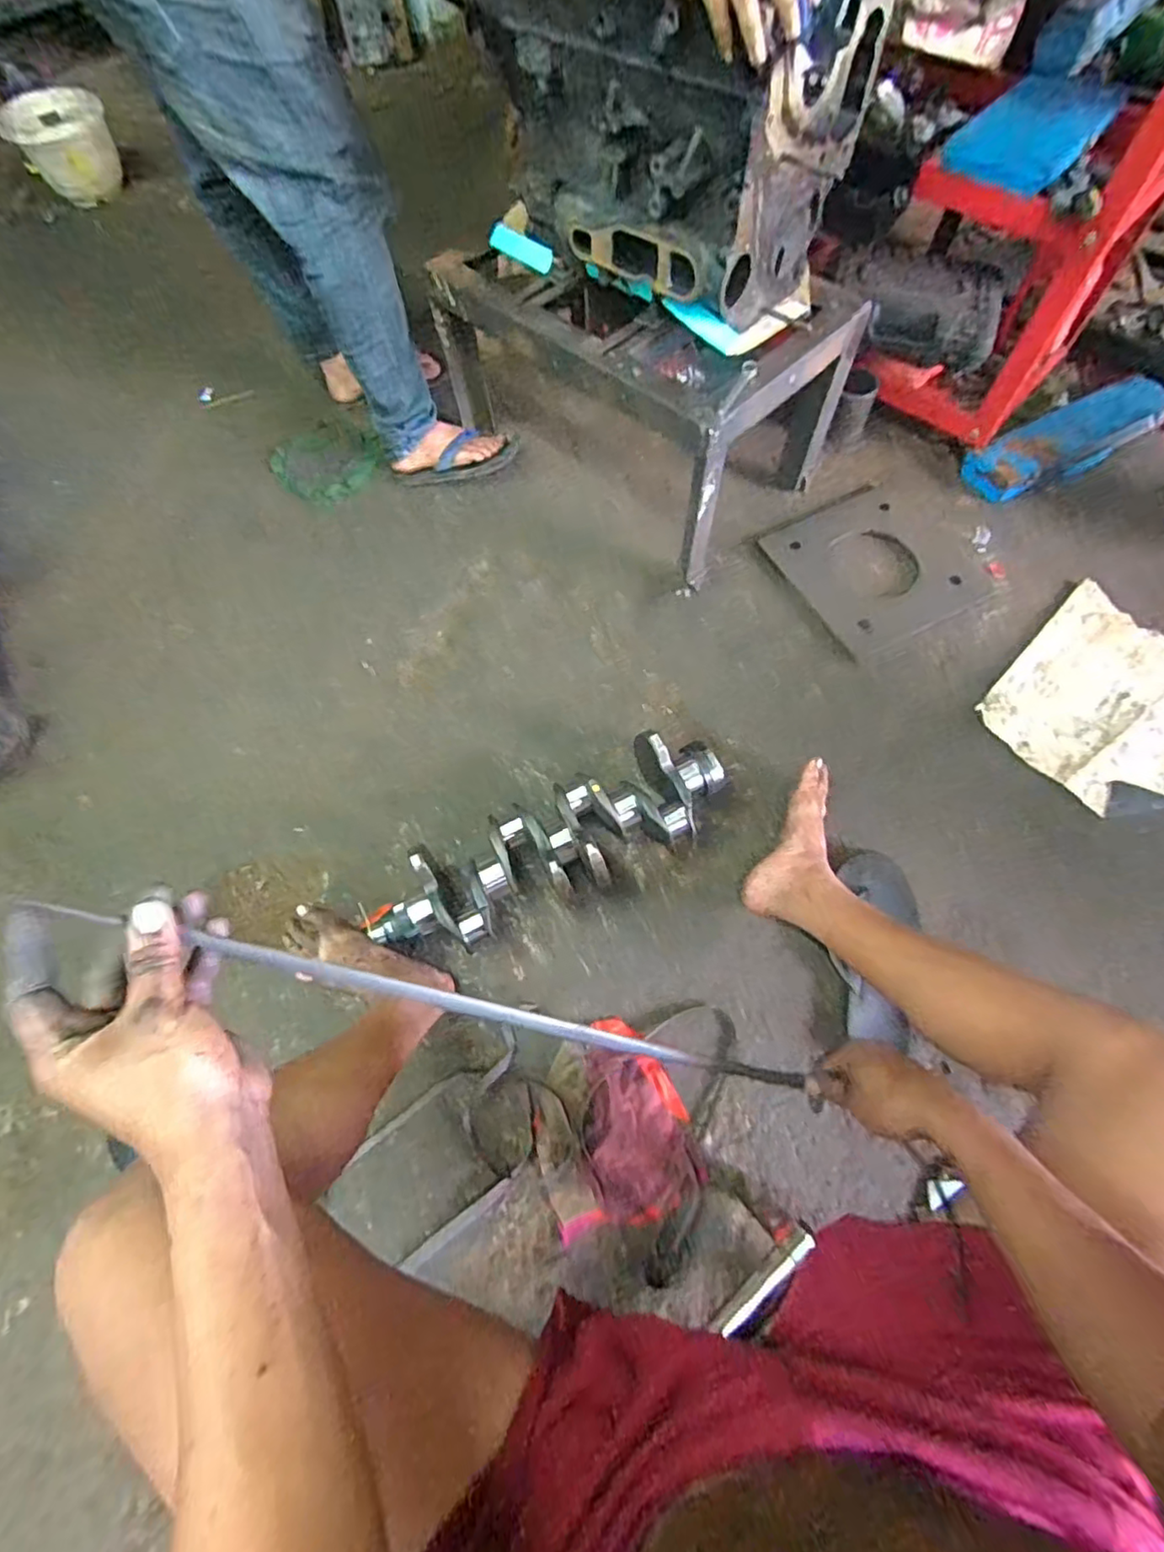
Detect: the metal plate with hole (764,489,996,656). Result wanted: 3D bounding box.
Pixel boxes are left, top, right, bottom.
[{"bbox_3d":[0.530,-0.376,1.109,0.304,0.031,0.297,-28,69,-6],"label":"metal plate with hole"}]

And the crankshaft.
[{"bbox_3d":[-0.043,0.106,0.860,0.507,0.132,0.152,-27,67,-11],"label":"crankshaft"}]

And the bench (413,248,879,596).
[{"bbox_3d":[0.096,-0.728,1.134,0.637,0.335,0.403,41,74,19],"label":"bench"}]

